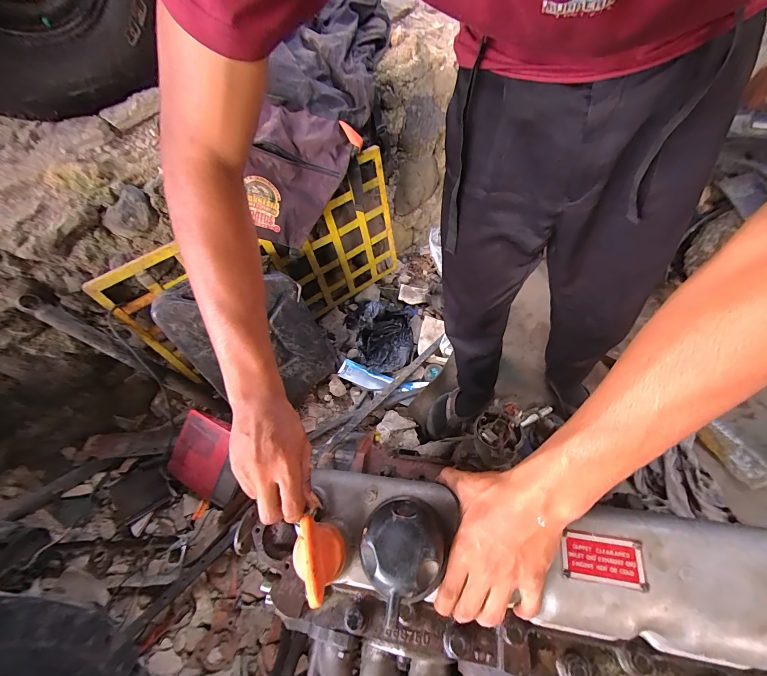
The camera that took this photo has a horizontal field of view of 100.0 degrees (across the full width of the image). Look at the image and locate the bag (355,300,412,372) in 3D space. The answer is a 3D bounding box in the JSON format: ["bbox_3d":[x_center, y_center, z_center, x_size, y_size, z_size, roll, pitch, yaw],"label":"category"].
[{"bbox_3d":[0.006,-0.009,1.134,0.189,0.141,0.225,4,56,7],"label":"bag"}]

